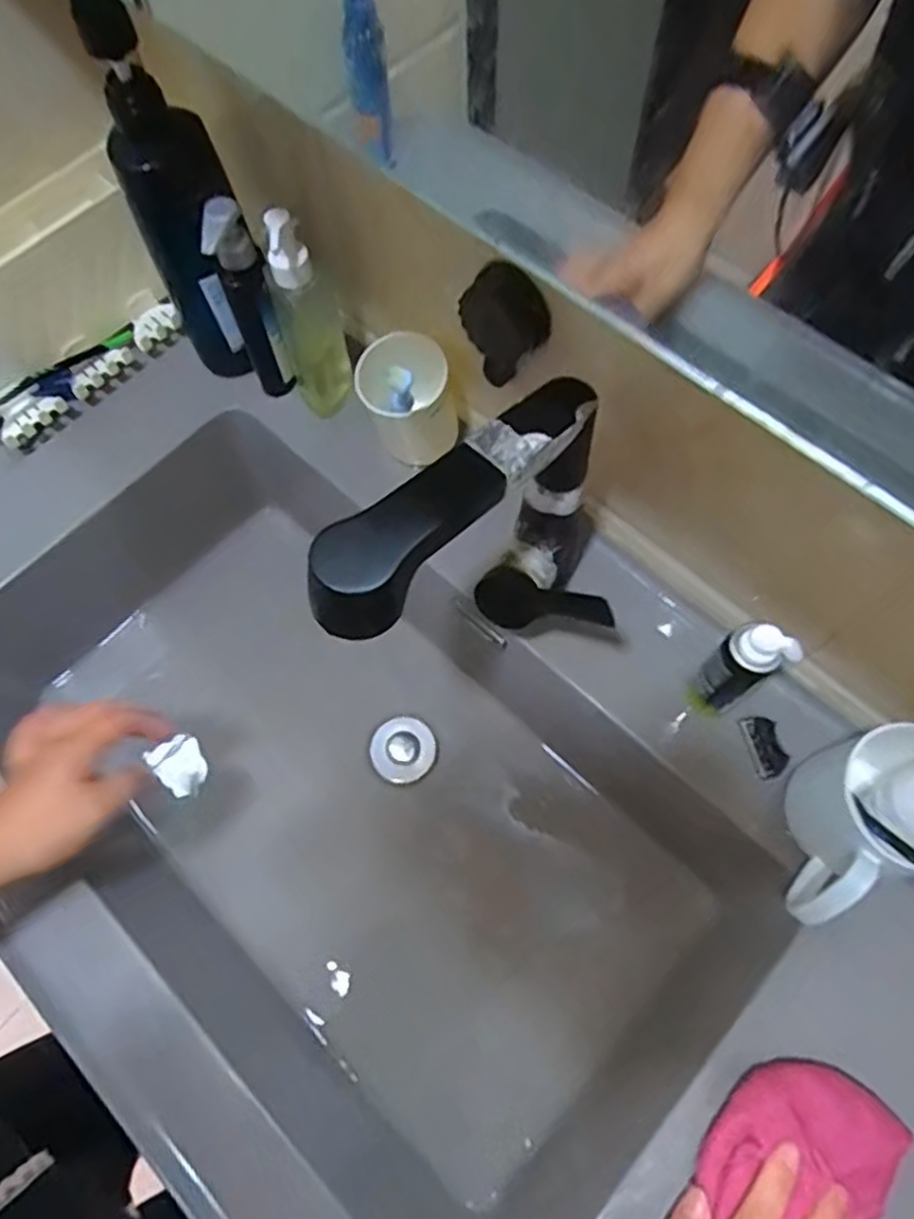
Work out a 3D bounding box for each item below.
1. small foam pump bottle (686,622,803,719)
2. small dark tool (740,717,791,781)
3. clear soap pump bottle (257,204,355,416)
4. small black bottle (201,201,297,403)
[{"bbox_3d":[0.178,0.040,0.459,0.030,0.108,0.031,-28,69,-10],"label":"small foam pump bottle"},{"bbox_3d":[0.215,0.096,0.498,0.021,0.007,0.042,-15,67,-4],"label":"small dark tool"},{"bbox_3d":[-0.115,-0.216,0.545,0.055,0.181,0.043,-19,68,-6],"label":"clear soap pump bottle"},{"bbox_3d":[-0.157,-0.228,0.549,0.035,0.167,0.038,-21,68,-7],"label":"small black bottle"}]

